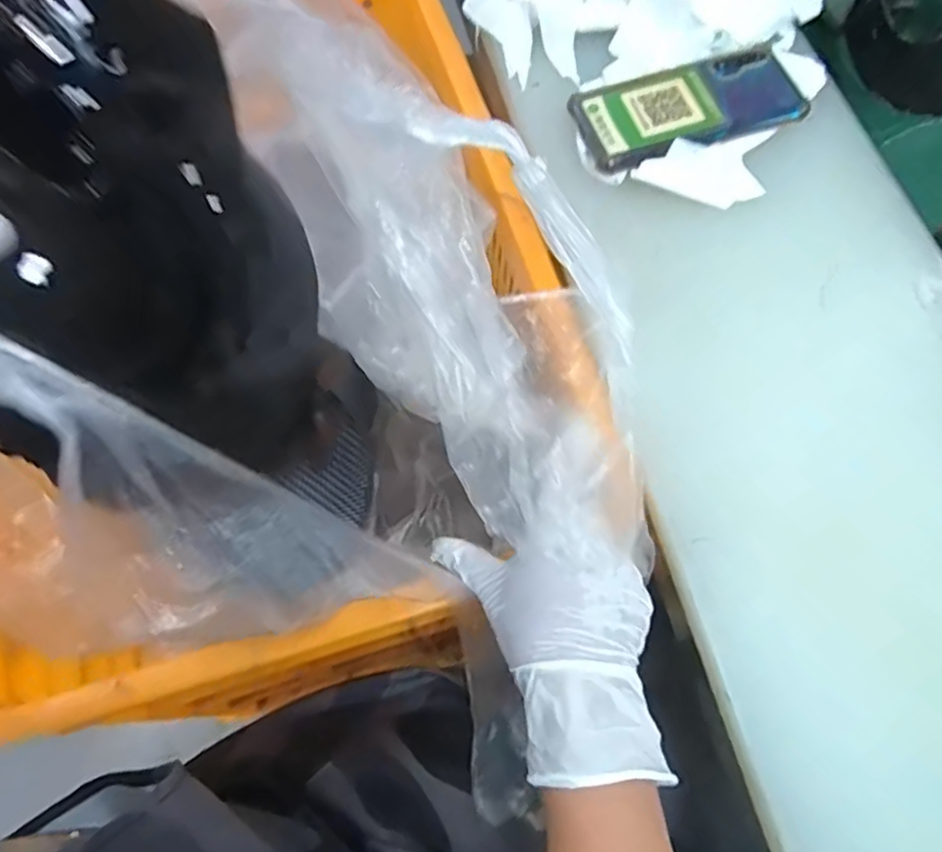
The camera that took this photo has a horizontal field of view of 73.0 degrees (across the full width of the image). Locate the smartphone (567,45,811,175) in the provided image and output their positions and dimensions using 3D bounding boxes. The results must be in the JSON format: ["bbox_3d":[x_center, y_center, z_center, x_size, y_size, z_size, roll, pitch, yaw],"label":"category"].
[{"bbox_3d":[0.159,-0.234,0.464,0.159,0.009,0.076,-18,68,-6],"label":"smartphone"}]

